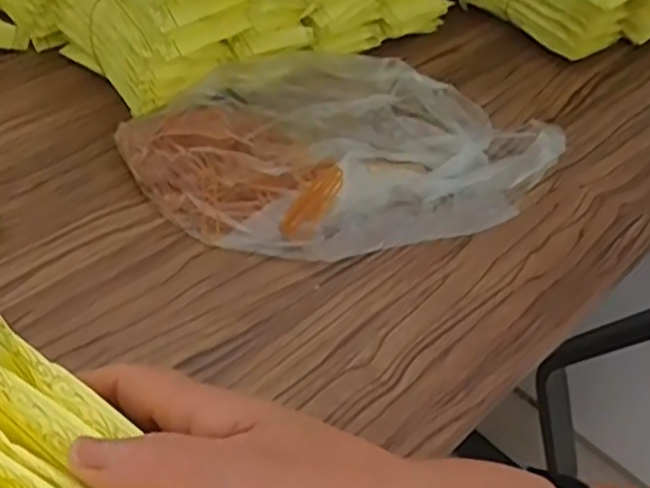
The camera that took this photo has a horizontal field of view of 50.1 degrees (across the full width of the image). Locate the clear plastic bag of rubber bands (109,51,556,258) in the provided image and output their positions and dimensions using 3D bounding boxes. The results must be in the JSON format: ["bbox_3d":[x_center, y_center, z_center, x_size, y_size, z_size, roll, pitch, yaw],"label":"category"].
[{"bbox_3d":[0.017,-0.076,0.551,0.338,0.054,0.180,-6,47,-12],"label":"clear plastic bag of rubber bands"}]

